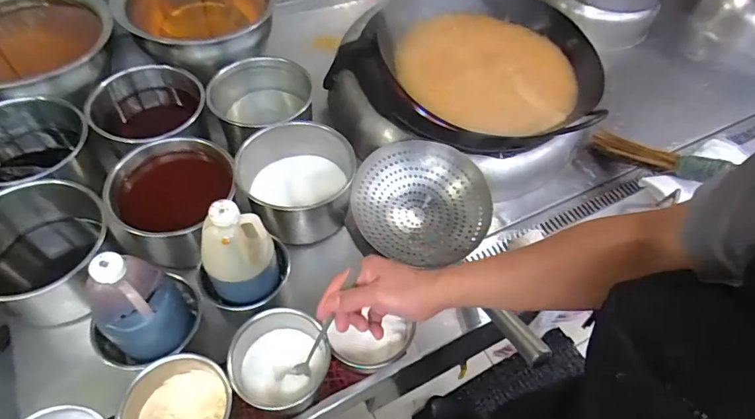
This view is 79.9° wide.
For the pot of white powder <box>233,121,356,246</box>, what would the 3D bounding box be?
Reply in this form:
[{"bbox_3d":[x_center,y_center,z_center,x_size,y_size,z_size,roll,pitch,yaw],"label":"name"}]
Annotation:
[{"bbox_3d":[-0.130,-0.037,0.746,0.183,0.123,0.171,3,54,-4],"label":"pot of white powder"}]

